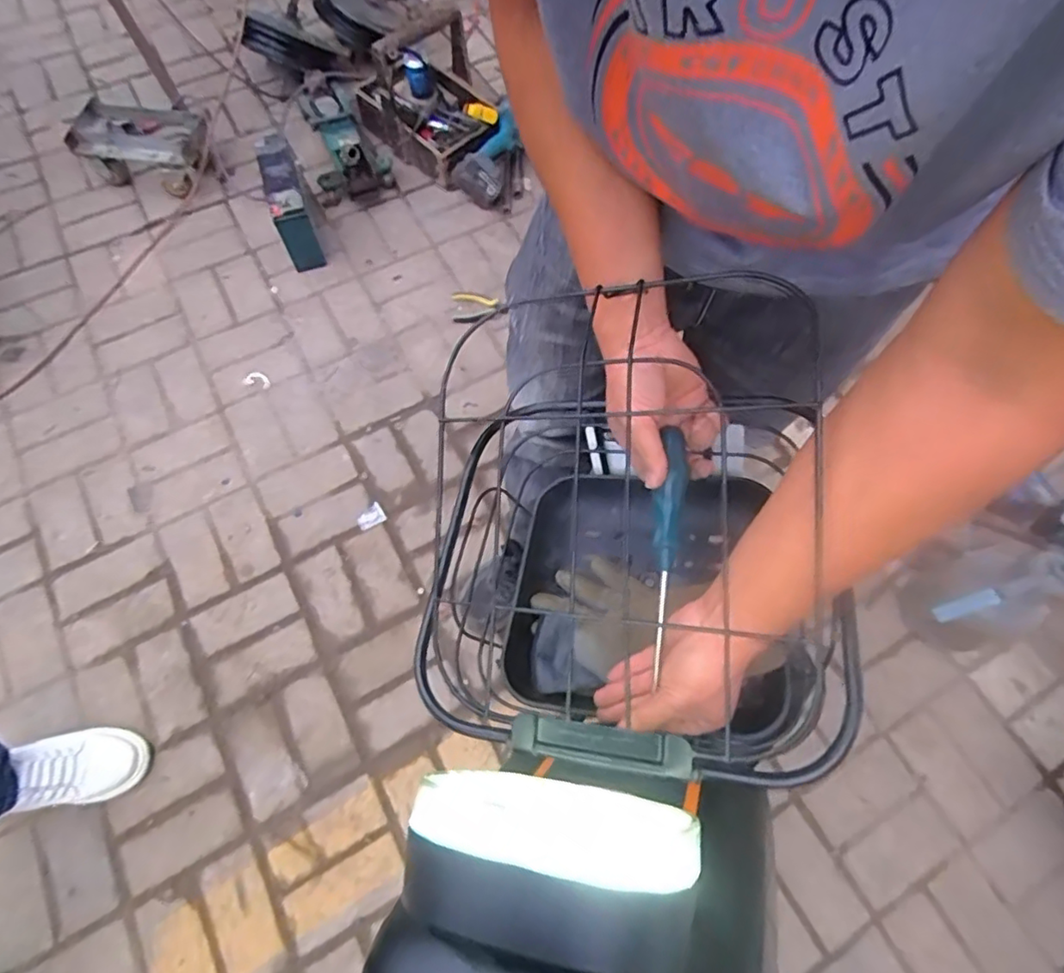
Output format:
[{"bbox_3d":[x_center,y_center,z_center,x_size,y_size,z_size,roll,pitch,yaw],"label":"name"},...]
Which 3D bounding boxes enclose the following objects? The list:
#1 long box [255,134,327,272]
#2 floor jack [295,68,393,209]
[{"bbox_3d":[-0.545,-0.643,1.346,0.083,0.174,0.268,-17,68,-8],"label":"long box"},{"bbox_3d":[-0.473,-0.883,1.498,0.182,0.135,0.406,-15,67,-7],"label":"floor jack"}]

